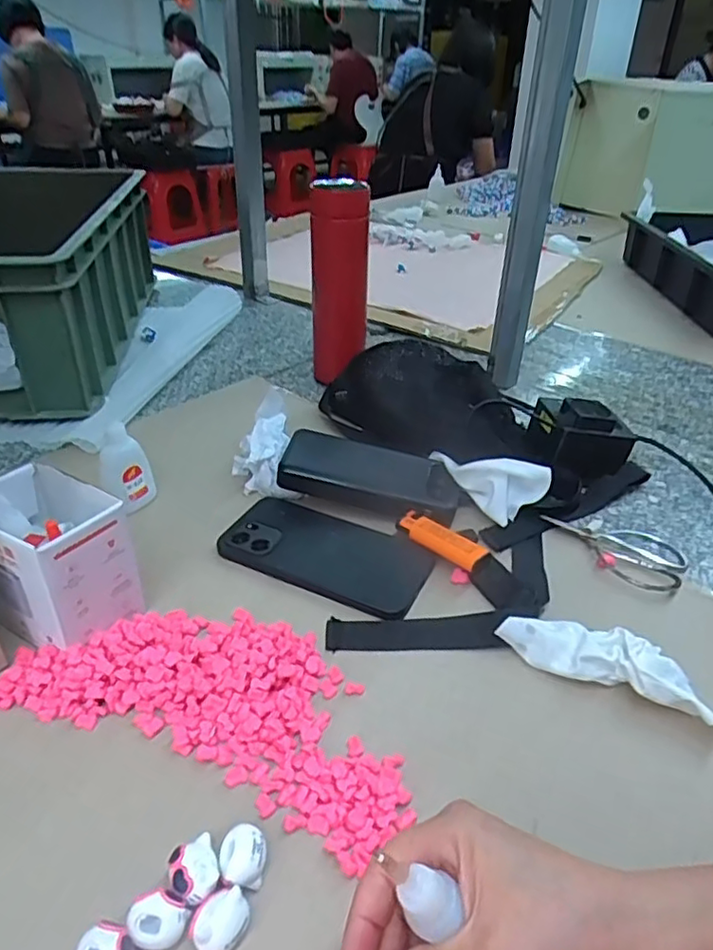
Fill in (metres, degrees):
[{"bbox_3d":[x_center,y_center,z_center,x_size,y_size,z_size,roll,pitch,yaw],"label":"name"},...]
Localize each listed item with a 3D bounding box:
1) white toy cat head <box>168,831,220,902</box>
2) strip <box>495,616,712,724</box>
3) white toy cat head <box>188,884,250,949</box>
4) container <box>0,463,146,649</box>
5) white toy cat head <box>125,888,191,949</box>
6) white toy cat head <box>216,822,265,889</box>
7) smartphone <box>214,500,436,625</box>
[{"bbox_3d":[-0.078,0.189,0.297,0.023,0.015,0.026,-11,36,-19],"label":"white toy cat head"},{"bbox_3d":[0.163,0.120,0.407,0.132,0.028,0.042,19,37,23],"label":"strip"},{"bbox_3d":[-0.061,0.204,0.281,0.025,0.018,0.023,2,33,-1],"label":"white toy cat head"},{"bbox_3d":[-0.203,0.058,0.415,0.091,0.094,0.076,21,38,26],"label":"container"},{"bbox_3d":[-0.088,0.200,0.279,0.025,0.017,0.021,-14,37,-24],"label":"white toy cat head"},{"bbox_3d":[-0.055,0.187,0.304,0.022,0.016,0.024,-2,34,-7],"label":"white toy cat head"},{"bbox_3d":[-0.023,0.061,0.497,0.160,0.012,0.079,17,36,21],"label":"smartphone"}]

